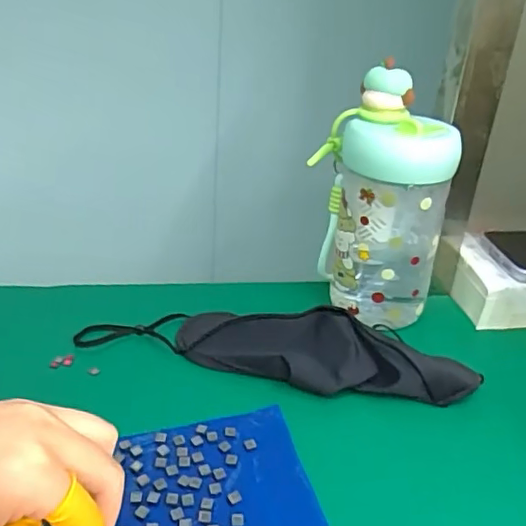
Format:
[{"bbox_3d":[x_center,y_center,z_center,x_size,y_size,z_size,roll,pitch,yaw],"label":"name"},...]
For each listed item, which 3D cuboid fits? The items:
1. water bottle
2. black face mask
[{"bbox_3d":[0.090,-0.042,0.449,0.105,0.194,0.081,11,31,14],"label":"water bottle"},{"bbox_3d":[0.006,0.058,0.417,0.283,0.029,0.062,9,30,10],"label":"black face mask"}]

